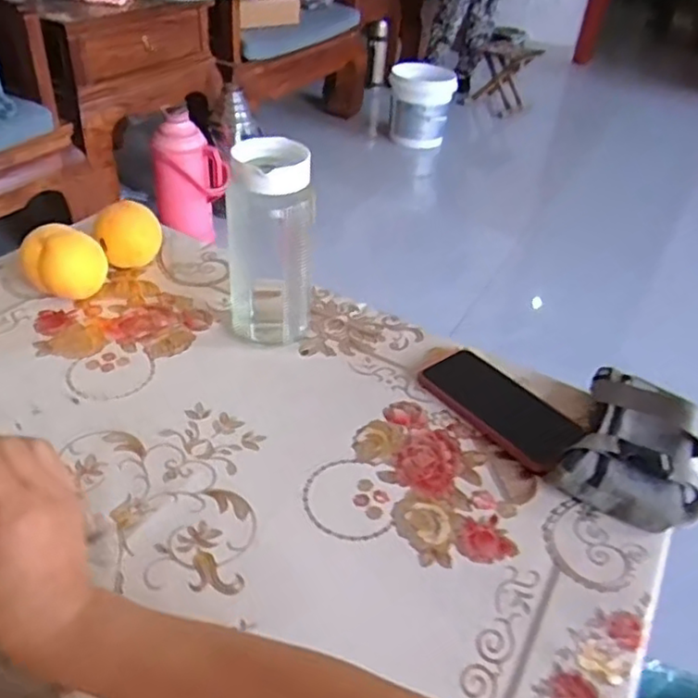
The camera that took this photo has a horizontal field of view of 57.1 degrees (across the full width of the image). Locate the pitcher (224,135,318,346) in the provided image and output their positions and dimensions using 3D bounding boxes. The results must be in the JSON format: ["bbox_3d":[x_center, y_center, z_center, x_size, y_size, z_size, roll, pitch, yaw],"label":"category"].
[{"bbox_3d":[-0.081,-0.101,0.672,0.087,0.232,0.081,1,38,-6],"label":"pitcher"}]

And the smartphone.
[{"bbox_3d":[0.150,0.055,0.649,0.085,0.014,0.165,-25,47,-33],"label":"smartphone"}]

